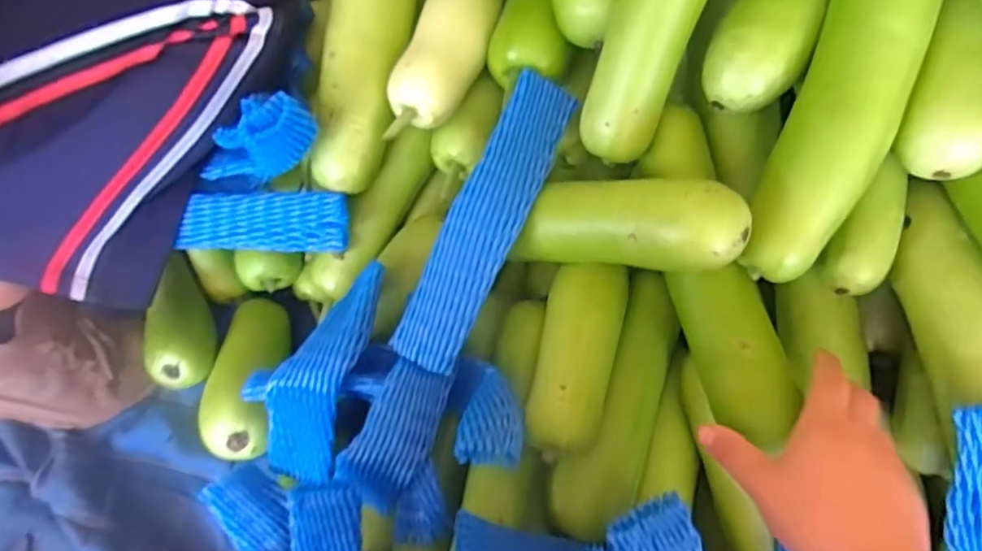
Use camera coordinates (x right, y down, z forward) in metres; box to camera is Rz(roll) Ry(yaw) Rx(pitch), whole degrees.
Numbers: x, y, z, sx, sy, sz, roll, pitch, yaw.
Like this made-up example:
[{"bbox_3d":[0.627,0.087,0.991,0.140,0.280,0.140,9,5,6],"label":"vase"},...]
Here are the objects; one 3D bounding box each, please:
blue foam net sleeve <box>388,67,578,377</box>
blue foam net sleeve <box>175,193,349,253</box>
[{"bbox_3d":[-0.003,-0.040,0.462,0.052,0.033,0.233,25,87,9],"label":"blue foam net sleeve"},{"bbox_3d":[-0.192,-0.045,0.525,0.145,0.020,0.048,1,99,11],"label":"blue foam net sleeve"}]

